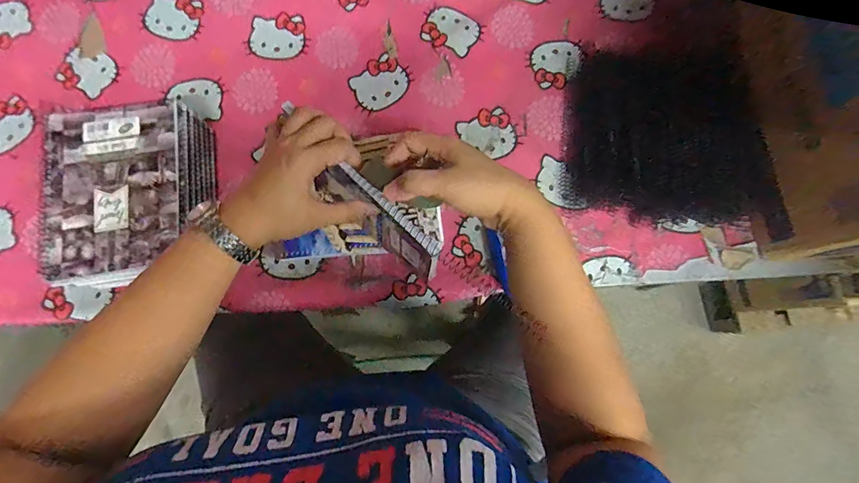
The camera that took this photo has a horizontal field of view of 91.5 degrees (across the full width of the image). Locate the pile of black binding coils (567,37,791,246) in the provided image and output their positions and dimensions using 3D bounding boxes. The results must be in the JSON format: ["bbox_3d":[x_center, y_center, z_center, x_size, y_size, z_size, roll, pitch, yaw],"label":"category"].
[{"bbox_3d":[0.303,-0.142,0.539,0.227,0.069,0.254,2,78,-1],"label":"pile of black binding coils"}]

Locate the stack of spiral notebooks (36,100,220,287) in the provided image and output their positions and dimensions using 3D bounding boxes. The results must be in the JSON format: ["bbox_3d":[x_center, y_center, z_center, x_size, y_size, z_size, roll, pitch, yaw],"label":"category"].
[{"bbox_3d":[-0.354,-0.052,0.510,0.168,0.077,0.204,-8,78,-3],"label":"stack of spiral notebooks"}]

